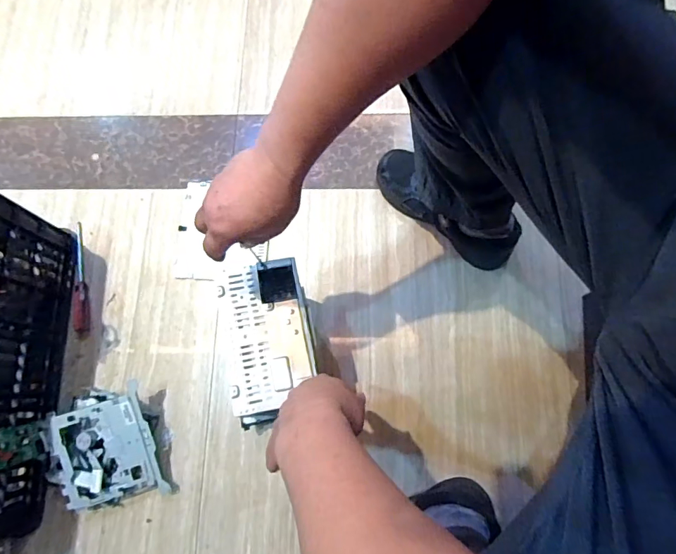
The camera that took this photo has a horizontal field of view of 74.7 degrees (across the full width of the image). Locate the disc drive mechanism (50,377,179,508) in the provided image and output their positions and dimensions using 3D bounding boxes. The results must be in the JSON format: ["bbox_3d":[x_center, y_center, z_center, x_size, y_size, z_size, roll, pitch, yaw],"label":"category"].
[{"bbox_3d":[-0.345,0.251,0.659,0.155,0.063,0.169,-14,76,-1],"label":"disc drive mechanism"}]

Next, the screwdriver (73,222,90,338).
[{"bbox_3d":[-0.434,0.002,0.749,0.023,0.024,0.200,-9,76,1],"label":"screwdriver"}]

